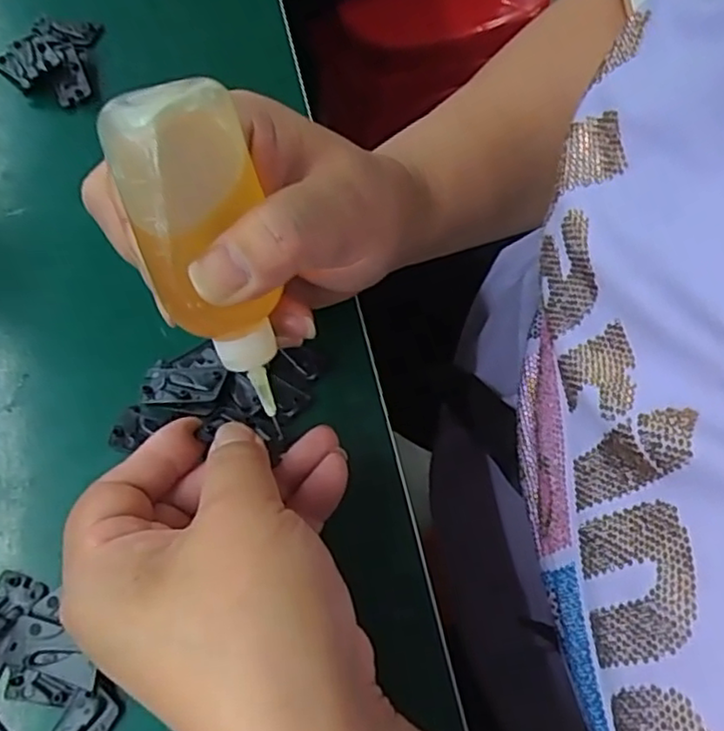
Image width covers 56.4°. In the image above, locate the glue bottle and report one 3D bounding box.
[{"bbox_3d":[-0.045,-0.030,0.211,0.036,0.107,0.025,-19,33,-9],"label":"glue bottle"}]

